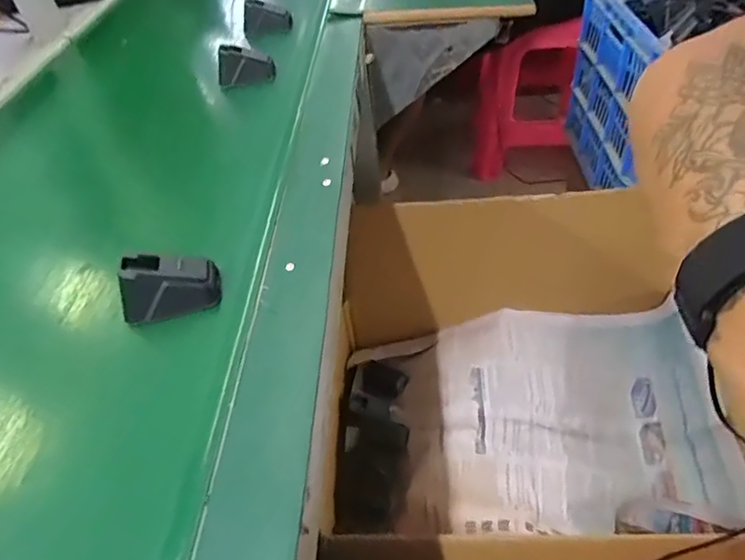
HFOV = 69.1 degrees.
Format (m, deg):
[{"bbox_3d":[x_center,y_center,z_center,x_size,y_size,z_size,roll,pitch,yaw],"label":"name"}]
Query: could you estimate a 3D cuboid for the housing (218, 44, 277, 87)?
[{"bbox_3d":[-0.158,-0.267,0.673,0.069,0.040,0.025,-7,46,0],"label":"housing"}]

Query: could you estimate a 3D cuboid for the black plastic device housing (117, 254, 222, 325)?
[{"bbox_3d":[-0.148,0.003,0.392,0.065,0.039,0.034,-12,46,-5],"label":"black plastic device housing"}]

